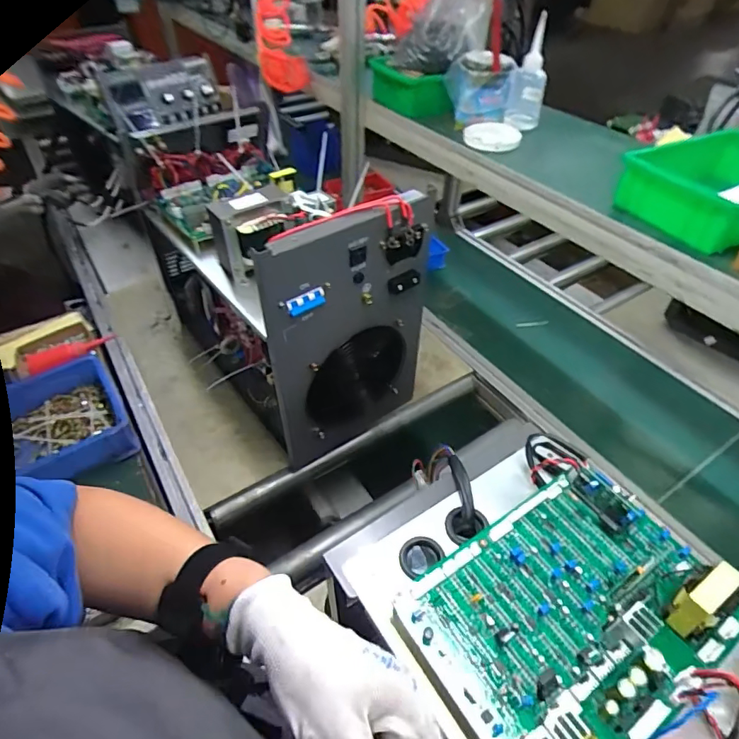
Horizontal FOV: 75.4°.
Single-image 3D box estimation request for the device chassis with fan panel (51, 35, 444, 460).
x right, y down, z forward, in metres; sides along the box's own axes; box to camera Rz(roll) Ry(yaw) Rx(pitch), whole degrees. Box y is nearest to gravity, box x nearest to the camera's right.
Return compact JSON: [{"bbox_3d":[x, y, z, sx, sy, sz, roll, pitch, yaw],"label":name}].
[{"bbox_3d":[-0.176,-0.164,0.895,0.271,0.457,0.517,-29,54,-26],"label":"device chassis with fan panel"}]

